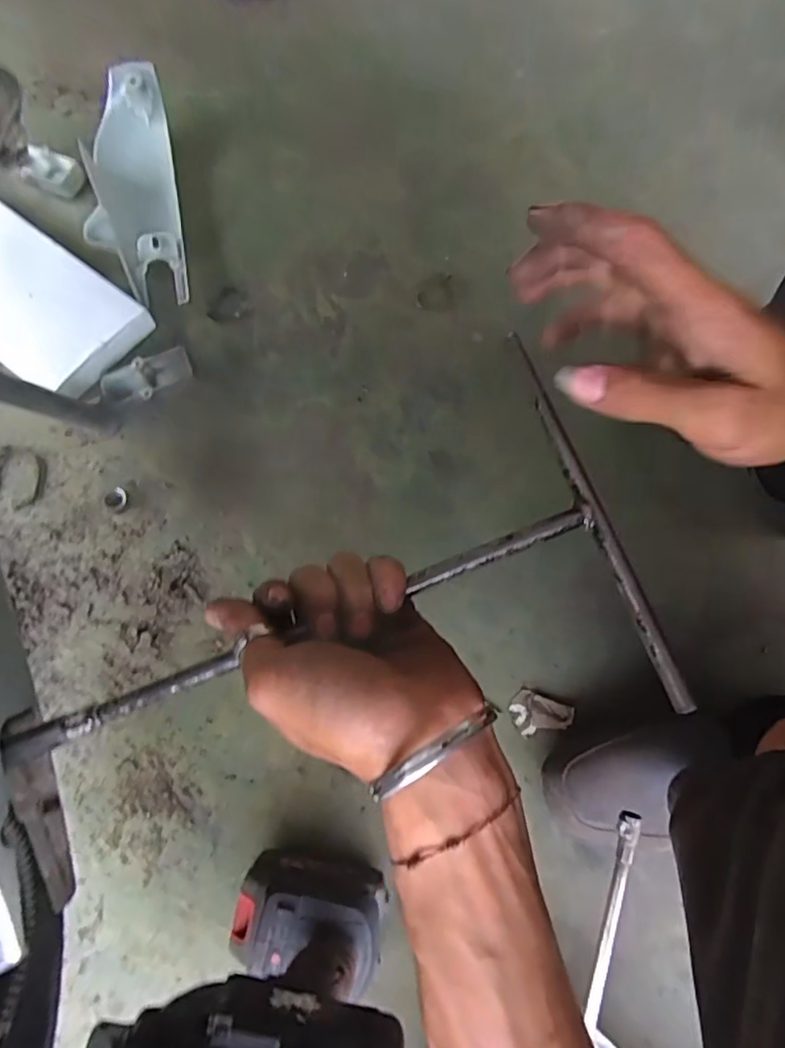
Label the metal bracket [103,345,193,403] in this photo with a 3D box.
[{"bbox_3d":[-0.267,-0.158,0.603,0.096,0.016,0.043,-22,74,-8],"label":"metal bracket"}]

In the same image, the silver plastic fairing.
[{"bbox_3d":[-0.316,-0.402,0.665,0.106,0.052,0.319,-11,73,-4],"label":"silver plastic fairing"}]

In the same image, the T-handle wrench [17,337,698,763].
[{"bbox_3d":[-0.039,0.040,0.263,0.302,0.022,0.179,-18,74,0],"label":"T-handle wrench"}]

